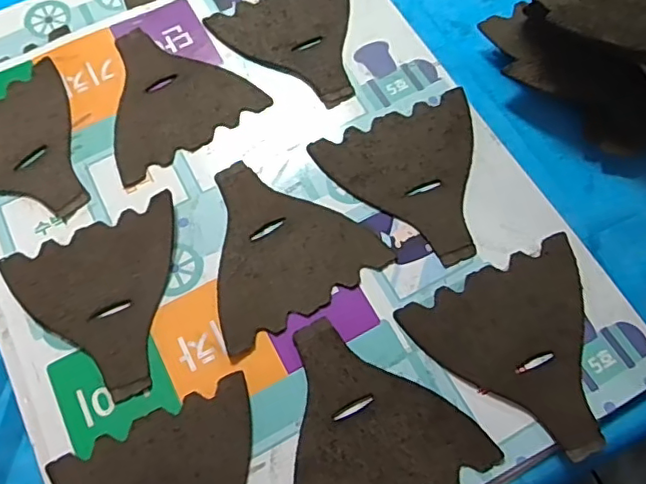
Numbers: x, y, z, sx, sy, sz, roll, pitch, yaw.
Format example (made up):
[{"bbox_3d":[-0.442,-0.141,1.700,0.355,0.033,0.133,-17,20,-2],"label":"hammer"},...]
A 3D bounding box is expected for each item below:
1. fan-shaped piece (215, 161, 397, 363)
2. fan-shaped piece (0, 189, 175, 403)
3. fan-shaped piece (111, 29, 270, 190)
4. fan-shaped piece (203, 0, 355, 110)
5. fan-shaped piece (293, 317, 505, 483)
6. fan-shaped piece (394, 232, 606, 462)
[{"bbox_3d":[-0.038,-0.004,0.415,0.128,0.004,0.128,-31,70,-11],"label":"fan-shaped piece"},{"bbox_3d":[-0.152,0.044,0.399,0.124,0.006,0.131,-22,69,-7],"label":"fan-shaped piece"},{"bbox_3d":[-0.132,-0.128,0.468,0.125,0.004,0.129,-31,70,-11],"label":"fan-shaped piece"},{"bbox_3d":[-0.016,-0.171,0.481,0.123,0.004,0.132,-26,71,-5],"label":"fan-shaped piece"},{"bbox_3d":[0.023,0.112,0.362,0.125,0.004,0.129,-27,70,-9],"label":"fan-shaped piece"},{"bbox_3d":[0.139,0.075,0.378,0.126,0.007,0.128,-25,69,-8],"label":"fan-shaped piece"}]

